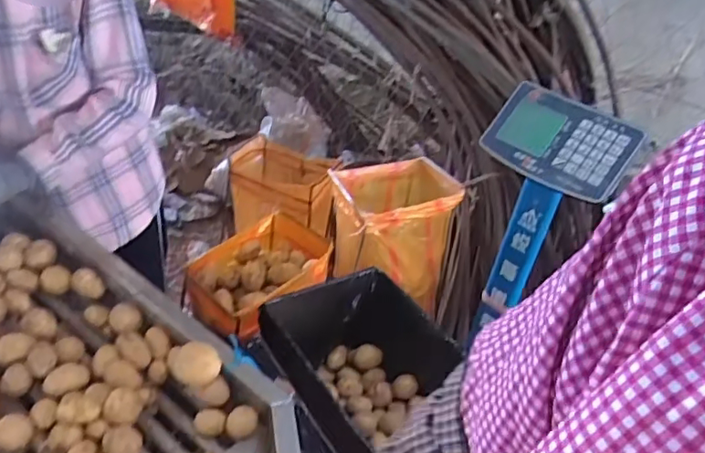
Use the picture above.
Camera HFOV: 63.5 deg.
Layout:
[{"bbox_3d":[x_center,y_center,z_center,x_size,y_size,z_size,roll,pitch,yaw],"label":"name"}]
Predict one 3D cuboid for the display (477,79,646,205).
[{"bbox_3d":[0.332,-0.139,0.905,0.214,0.145,0.030,34,-2,28],"label":"display"}]

